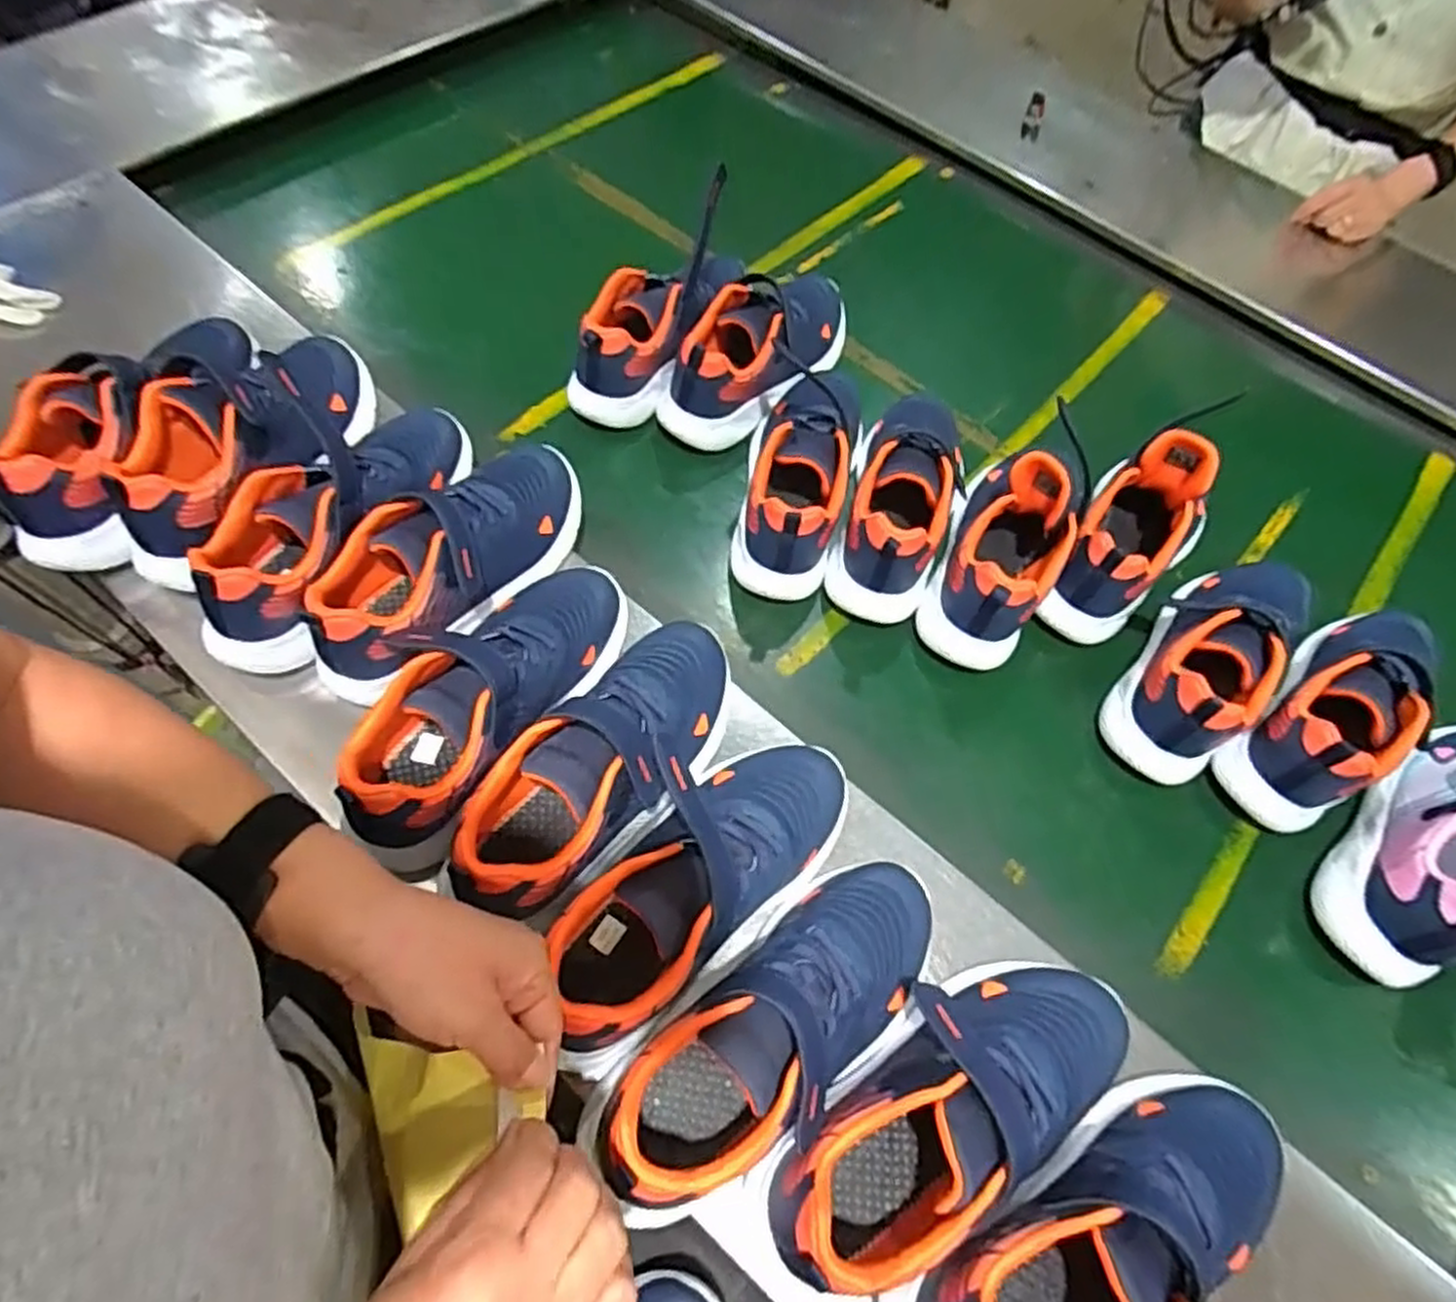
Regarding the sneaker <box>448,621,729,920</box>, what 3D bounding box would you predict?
[{"bbox_3d":[-0.073,0.065,0.497,0.078,0.094,0.233,34,54,15],"label":"sneaker"}]

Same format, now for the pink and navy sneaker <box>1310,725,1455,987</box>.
[{"bbox_3d":[0.533,0.127,0.544,0.209,0.100,0.106,-27,66,-14],"label":"pink and navy sneaker"}]

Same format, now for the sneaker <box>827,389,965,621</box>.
[{"bbox_3d":[0.157,-0.145,0.673,0.098,0.094,0.228,14,63,6],"label":"sneaker"}]

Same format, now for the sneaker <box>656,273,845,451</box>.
[{"bbox_3d":[0.034,-0.294,0.739,0.090,0.104,0.228,38,68,17],"label":"sneaker"}]

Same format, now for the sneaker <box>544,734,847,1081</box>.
[{"bbox_3d":[-0.022,0.128,0.462,0.230,0.099,0.094,-40,70,-19],"label":"sneaker"}]

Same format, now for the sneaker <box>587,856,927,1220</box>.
[{"bbox_3d":[0.035,0.201,0.430,0.220,0.082,0.084,-39,69,-19],"label":"sneaker"}]

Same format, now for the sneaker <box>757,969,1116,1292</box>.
[{"bbox_3d":[0.127,0.249,0.422,0.231,0.087,0.098,-36,68,-17],"label":"sneaker"}]

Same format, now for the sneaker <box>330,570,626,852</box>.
[{"bbox_3d":[-0.157,0.025,0.521,0.105,0.086,0.242,30,52,14],"label":"sneaker"}]

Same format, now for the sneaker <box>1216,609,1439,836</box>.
[{"bbox_3d":[0.490,0.028,0.603,0.250,0.086,0.102,-38,69,-18],"label":"sneaker"}]

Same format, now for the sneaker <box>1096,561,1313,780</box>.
[{"bbox_3d":[0.402,-0.006,0.625,0.089,0.088,0.245,38,68,17],"label":"sneaker"}]

